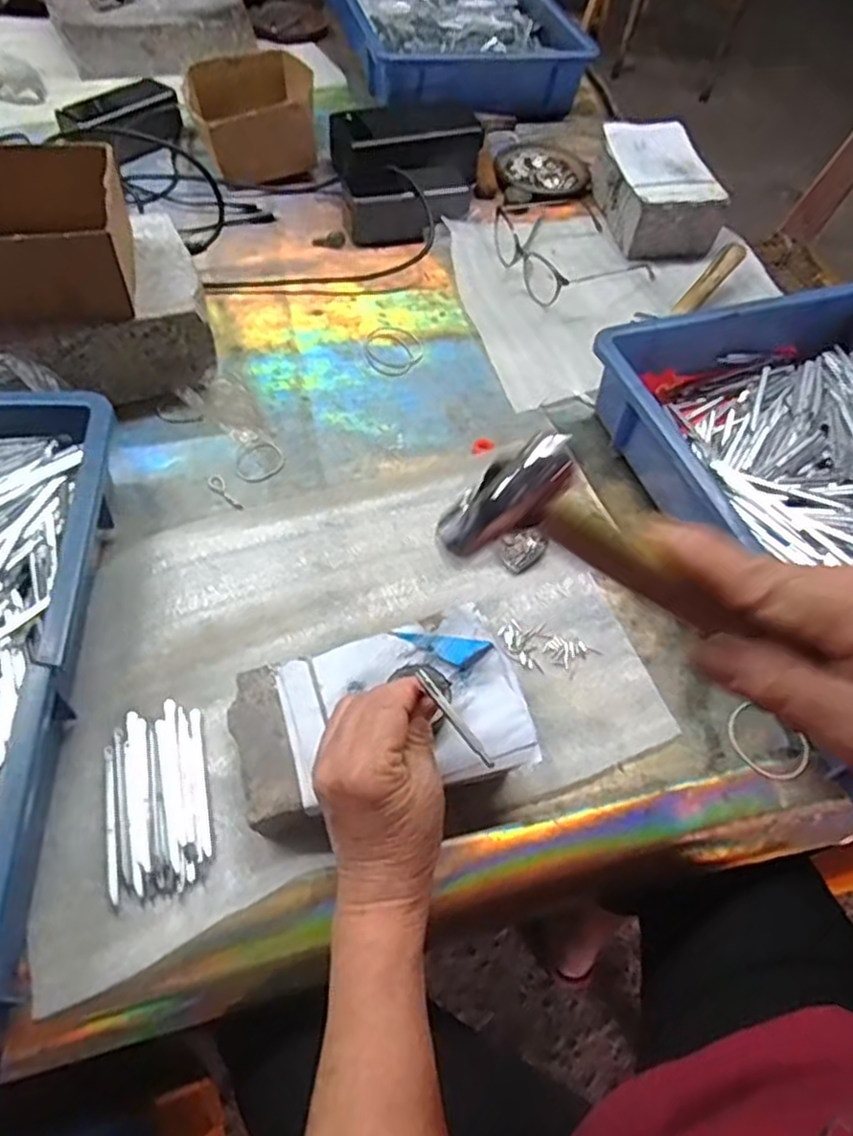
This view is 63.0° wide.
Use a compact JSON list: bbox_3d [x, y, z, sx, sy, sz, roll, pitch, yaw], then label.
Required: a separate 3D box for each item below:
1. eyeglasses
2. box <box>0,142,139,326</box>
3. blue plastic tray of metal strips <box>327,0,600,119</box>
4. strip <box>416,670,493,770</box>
[{"bbox_3d":[0.151,-0.349,0.734,0.146,0.034,0.167,-17,60,-16],"label":"eyeglasses"},{"bbox_3d":[-0.304,-0.243,0.511,0.147,0.069,0.122,-11,58,-12],"label":"box"},{"bbox_3d":[0.026,-0.759,0.975,0.287,0.089,0.383,-10,58,-12],"label":"blue plastic tray of metal strips"},{"bbox_3d":[0.014,0.075,0.347,0.005,0.005,0.059,-31,71,-23],"label":"strip"}]

